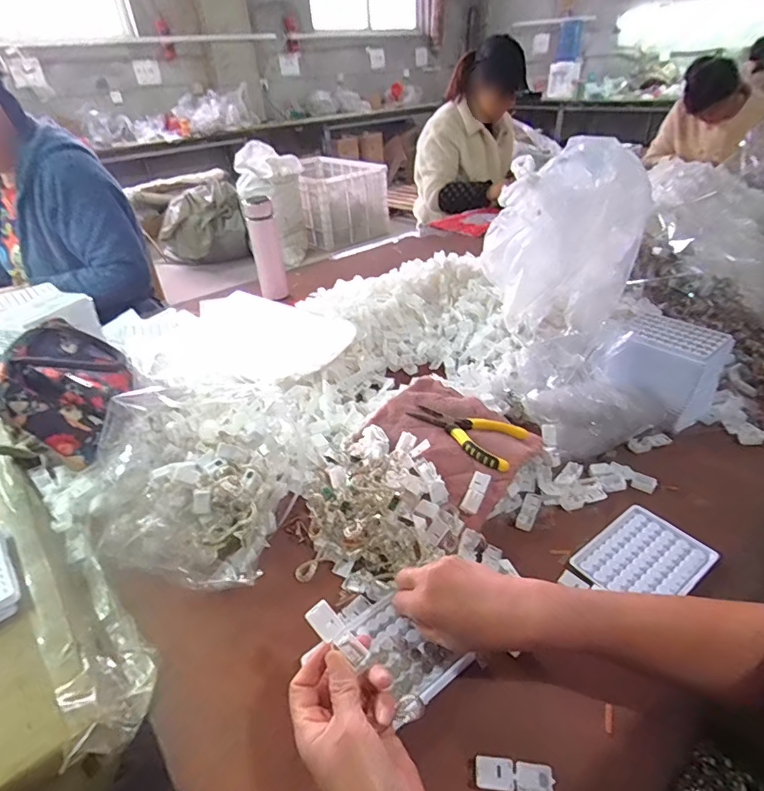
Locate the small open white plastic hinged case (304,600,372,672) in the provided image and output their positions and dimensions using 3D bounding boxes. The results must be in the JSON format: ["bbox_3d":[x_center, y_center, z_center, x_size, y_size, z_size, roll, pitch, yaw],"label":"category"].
[{"bbox_3d":[-0.033,0.183,0.366,0.055,0.007,0.019,38,49,13],"label":"small open white plastic hinged case"}]

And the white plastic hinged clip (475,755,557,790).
[{"bbox_3d":[0.099,0.286,0.359,0.056,0.008,0.019,2,36,9],"label":"white plastic hinged clip"}]

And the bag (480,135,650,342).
[{"bbox_3d":[0.303,-0.271,0.820,0.212,0.261,0.207,-8,36,-6],"label":"bag"}]

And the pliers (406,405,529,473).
[{"bbox_3d":[0.115,0.046,0.644,0.144,0.026,0.100,20,42,30],"label":"pliers"}]

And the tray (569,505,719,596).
[{"bbox_3d":[0.281,0.176,0.514,0.126,0.009,0.095,-25,41,-27],"label":"tray"}]

